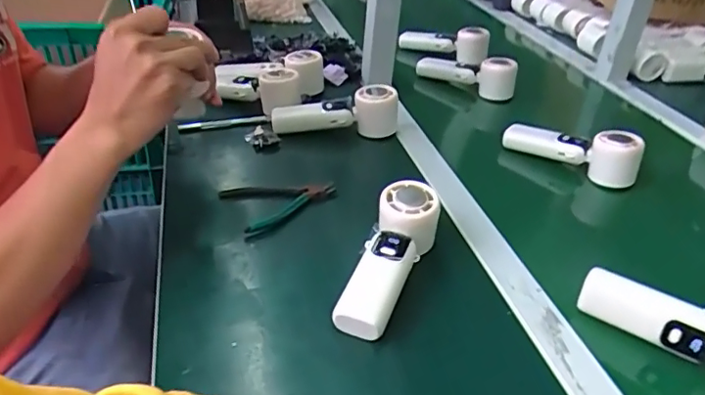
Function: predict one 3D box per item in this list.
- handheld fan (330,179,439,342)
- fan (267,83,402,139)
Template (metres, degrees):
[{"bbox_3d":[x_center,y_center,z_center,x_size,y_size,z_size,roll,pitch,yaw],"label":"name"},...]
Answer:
[{"bbox_3d":[0.034,0.056,0.501,0.056,0.047,0.168,16,48,17],"label":"handheld fan"},{"bbox_3d":[-0.025,-0.112,0.734,0.161,0.069,0.058,-9,36,-20],"label":"fan"}]

